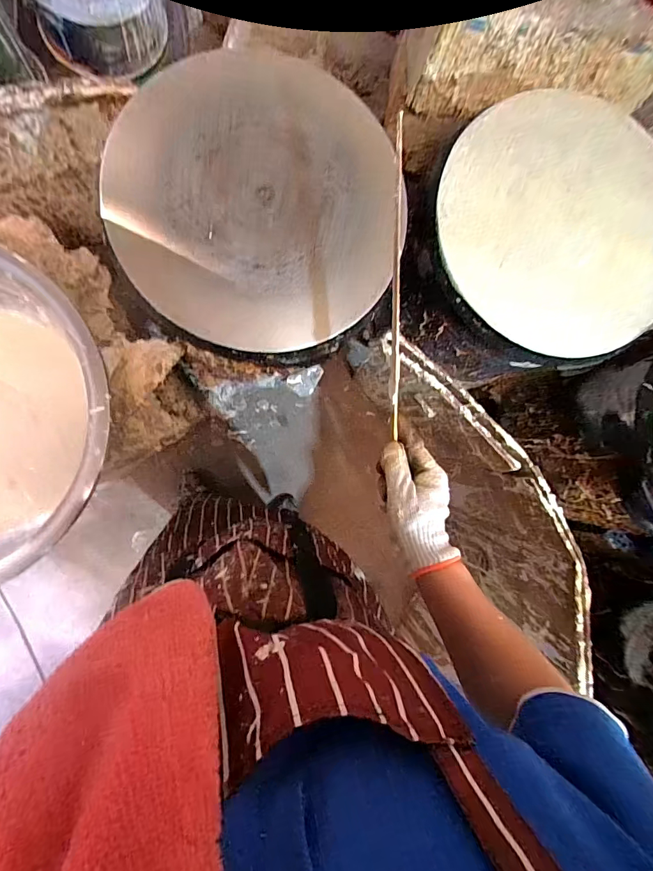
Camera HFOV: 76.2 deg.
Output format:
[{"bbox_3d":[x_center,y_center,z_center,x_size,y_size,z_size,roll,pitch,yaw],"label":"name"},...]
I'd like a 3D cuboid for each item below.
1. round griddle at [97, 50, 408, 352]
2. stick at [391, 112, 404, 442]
[{"bbox_3d":[-0.085,-0.297,0.529,0.362,0.019,0.358,0,89,-9],"label":"round griddle"},{"bbox_3d":[0.073,-0.150,0.426,0.009,0.012,0.310,-3,101,-9],"label":"stick"}]

